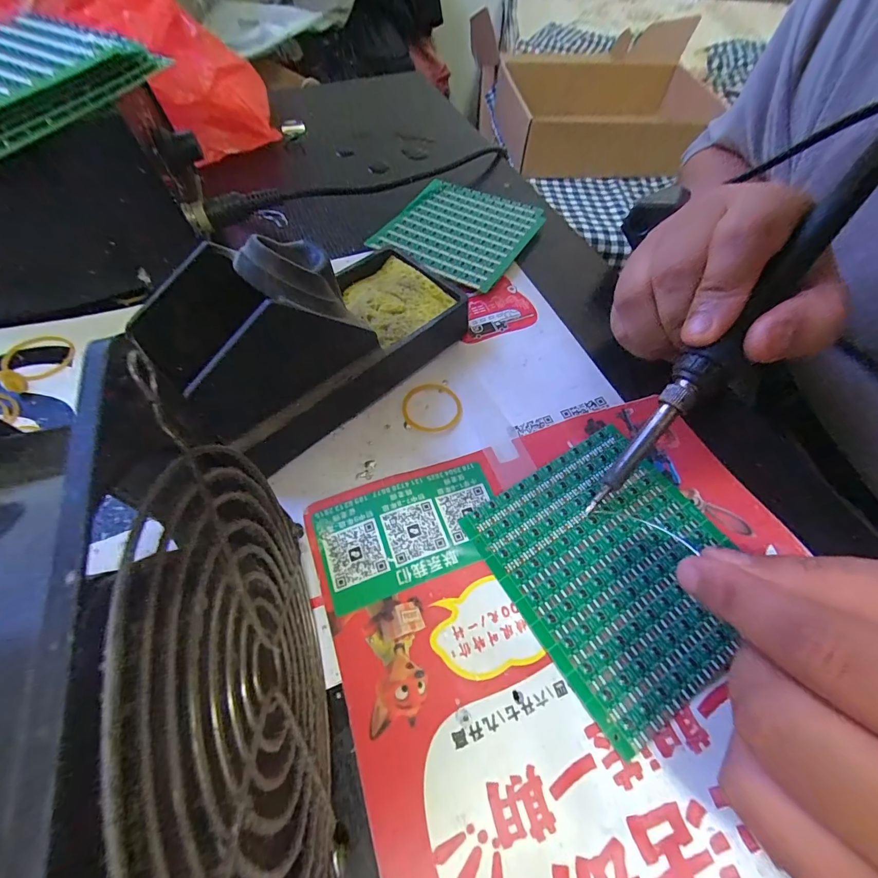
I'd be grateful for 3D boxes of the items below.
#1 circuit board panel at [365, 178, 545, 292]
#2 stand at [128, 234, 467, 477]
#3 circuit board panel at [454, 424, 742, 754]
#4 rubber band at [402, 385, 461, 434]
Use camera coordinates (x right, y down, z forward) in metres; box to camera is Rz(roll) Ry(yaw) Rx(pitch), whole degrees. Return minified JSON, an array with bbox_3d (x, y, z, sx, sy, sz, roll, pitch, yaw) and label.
[{"bbox_3d":[0.016,-0.152,0.288,0.095,0.009,0.105,28,61,14],"label":"circuit board panel"},{"bbox_3d":[-0.056,-0.057,0.189,0.070,0.078,0.146,36,63,18],"label":"stand"},{"bbox_3d":[0.075,0.051,0.167,0.092,0.004,0.099,-28,64,-18],"label":"circuit board panel"},{"bbox_3d":[-0.004,-0.018,0.211,0.031,0.004,0.032,-15,60,-11],"label":"rubber band"}]

